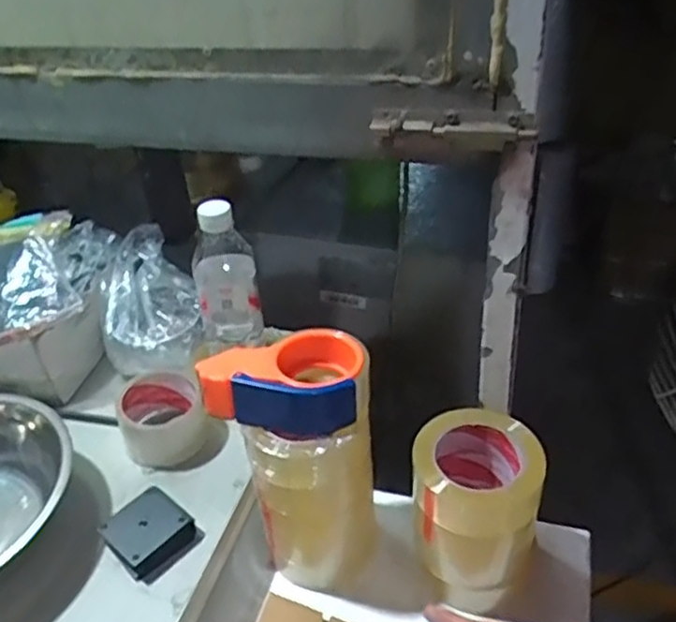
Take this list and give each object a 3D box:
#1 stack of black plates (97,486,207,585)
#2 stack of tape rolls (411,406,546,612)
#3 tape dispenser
[{"bbox_3d":[-0.174,0.206,0.628,0.071,0.029,0.070,23,44,33],"label":"stack of black plates"},{"bbox_3d":[0.130,0.181,0.640,0.112,0.157,0.118,4,37,12],"label":"stack of tape rolls"},{"bbox_3d":[-0.047,0.059,0.604,0.132,0.056,0.082,5,37,13],"label":"tape dispenser"}]

